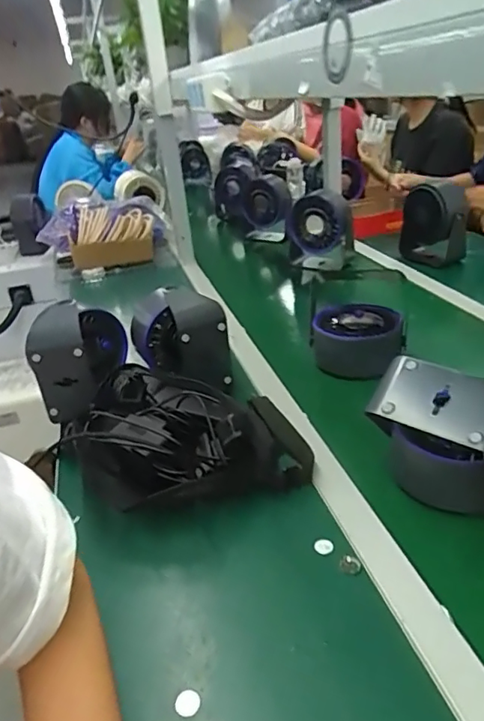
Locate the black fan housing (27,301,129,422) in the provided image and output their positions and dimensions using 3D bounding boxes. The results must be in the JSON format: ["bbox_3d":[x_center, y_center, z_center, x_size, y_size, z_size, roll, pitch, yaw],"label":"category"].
[{"bbox_3d":[-0.237,-0.008,0.768,0.093,0.131,0.147,-1,28,11],"label":"black fan housing"}]

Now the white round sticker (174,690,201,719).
[{"bbox_3d":[-0.042,0.264,0.405,0.020,0.004,0.020,-5,27,3],"label":"white round sticker"}]

